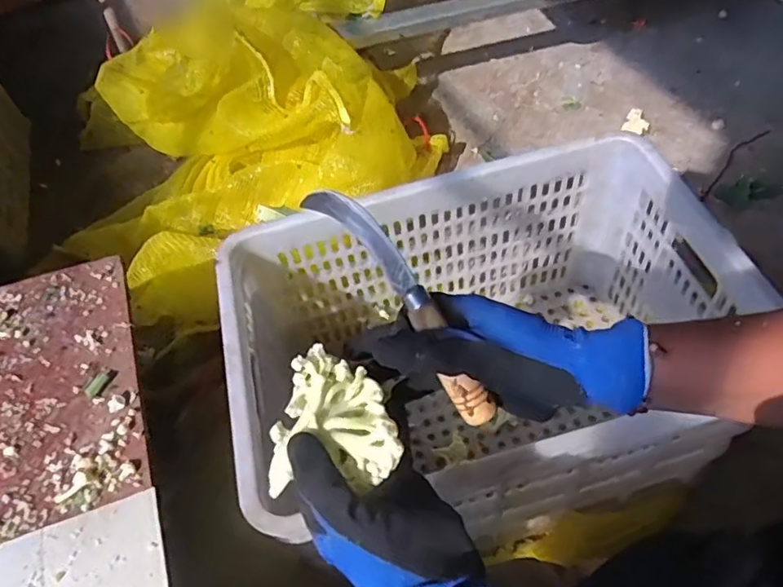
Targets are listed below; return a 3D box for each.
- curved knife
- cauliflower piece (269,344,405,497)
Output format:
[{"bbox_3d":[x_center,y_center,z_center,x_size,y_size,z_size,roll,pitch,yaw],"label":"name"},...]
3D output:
[{"bbox_3d":[0.009,0.007,0.366,0.026,0.021,0.180,-34,91,-21],"label":"curved knife"},{"bbox_3d":[-0.037,0.076,0.363,0.076,0.031,0.083,-8,51,-2],"label":"cauliflower piece"}]

